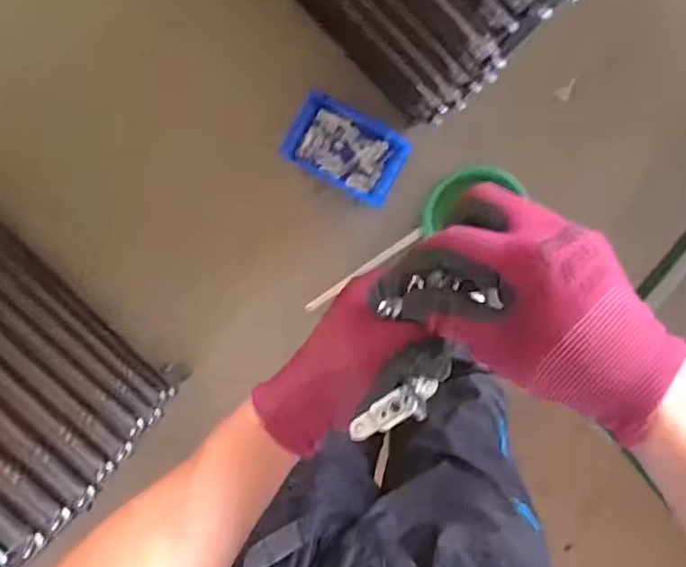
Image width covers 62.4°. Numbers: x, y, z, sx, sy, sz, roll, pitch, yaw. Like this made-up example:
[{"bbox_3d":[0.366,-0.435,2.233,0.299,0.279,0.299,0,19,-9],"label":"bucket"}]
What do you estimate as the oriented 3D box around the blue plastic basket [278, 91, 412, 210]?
[{"bbox_3d":[0.007,-0.301,1.269,0.260,0.119,0.171,30,99,-2],"label":"blue plastic basket"}]

